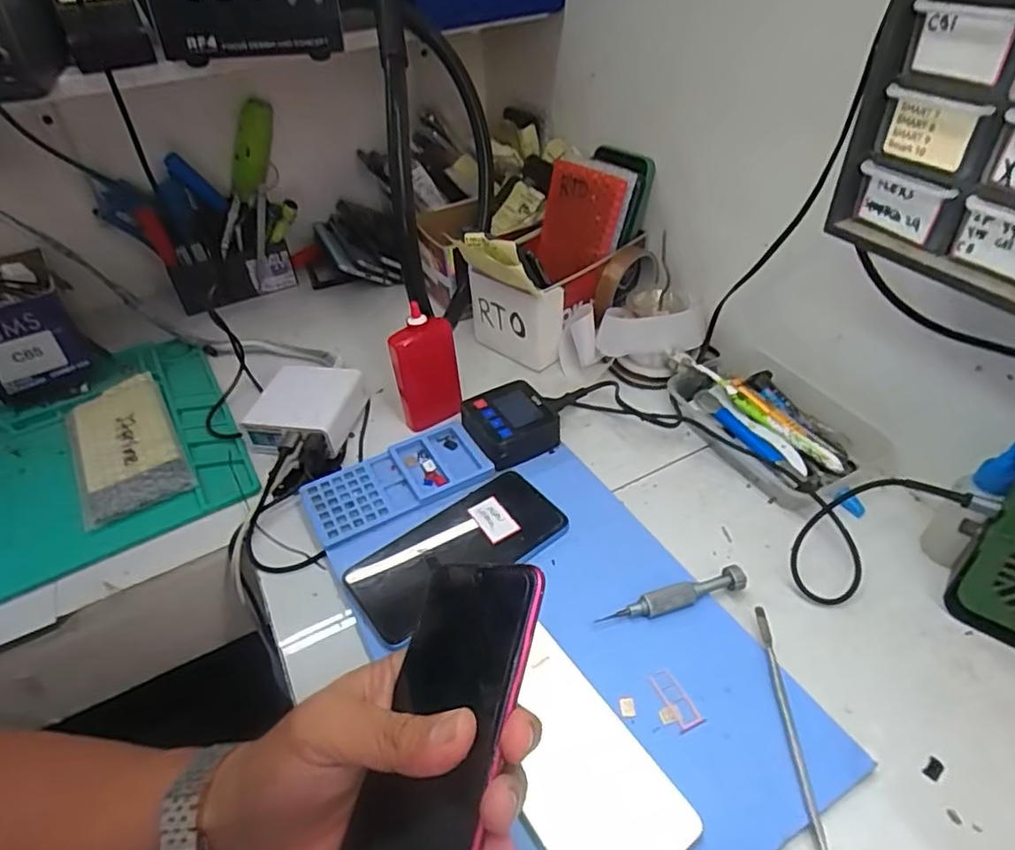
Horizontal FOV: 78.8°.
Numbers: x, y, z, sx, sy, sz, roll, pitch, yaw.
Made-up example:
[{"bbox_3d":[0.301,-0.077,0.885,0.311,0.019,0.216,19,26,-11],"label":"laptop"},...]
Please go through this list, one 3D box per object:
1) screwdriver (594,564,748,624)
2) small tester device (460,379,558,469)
[{"bbox_3d":[0.115,0.121,0.427,0.106,0.017,0.015,-15,43,-10],"label":"screwdriver"},{"bbox_3d":[0.001,0.000,0.554,0.072,0.038,0.070,-20,44,-17],"label":"small tester device"}]

